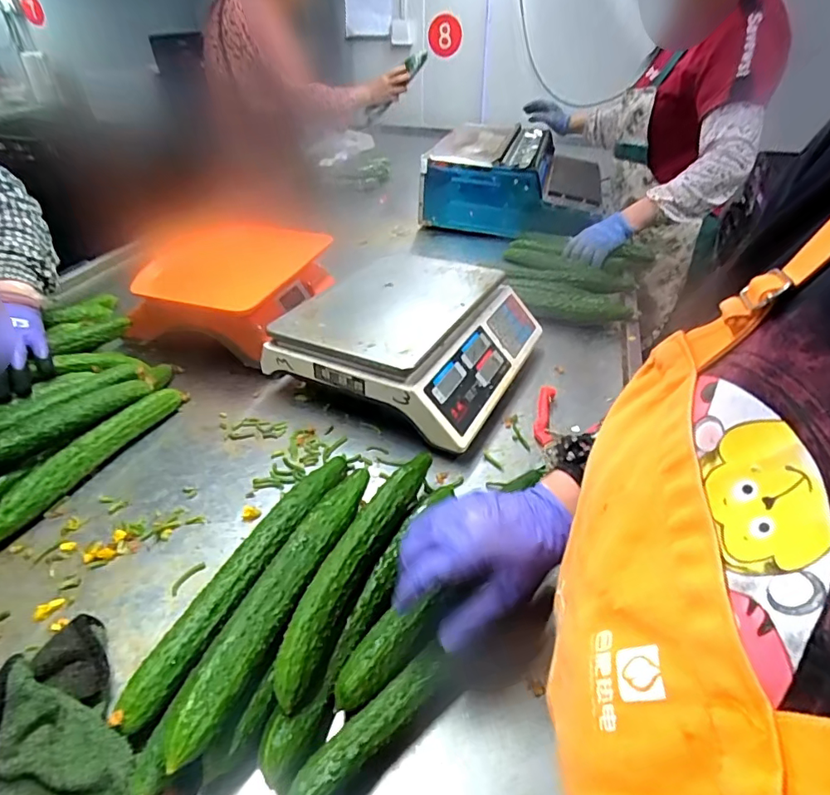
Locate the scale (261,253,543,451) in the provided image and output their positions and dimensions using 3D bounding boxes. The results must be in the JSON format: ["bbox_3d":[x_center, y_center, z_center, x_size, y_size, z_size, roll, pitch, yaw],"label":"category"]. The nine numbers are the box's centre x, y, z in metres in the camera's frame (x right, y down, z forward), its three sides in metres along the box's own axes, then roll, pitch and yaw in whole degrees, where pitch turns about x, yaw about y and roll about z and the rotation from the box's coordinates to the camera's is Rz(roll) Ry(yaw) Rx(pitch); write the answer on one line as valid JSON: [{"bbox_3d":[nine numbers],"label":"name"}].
[{"bbox_3d":[0.004,-0.091,0.738,0.296,0.131,0.325,18,40,22],"label":"scale"}]

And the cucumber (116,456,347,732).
[{"bbox_3d":[-0.152,0.159,0.473,0.032,0.037,0.294,16,39,19],"label":"cucumber"}]

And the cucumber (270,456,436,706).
[{"bbox_3d":[-0.047,0.142,0.455,0.034,0.037,0.265,14,39,17],"label":"cucumber"}]

